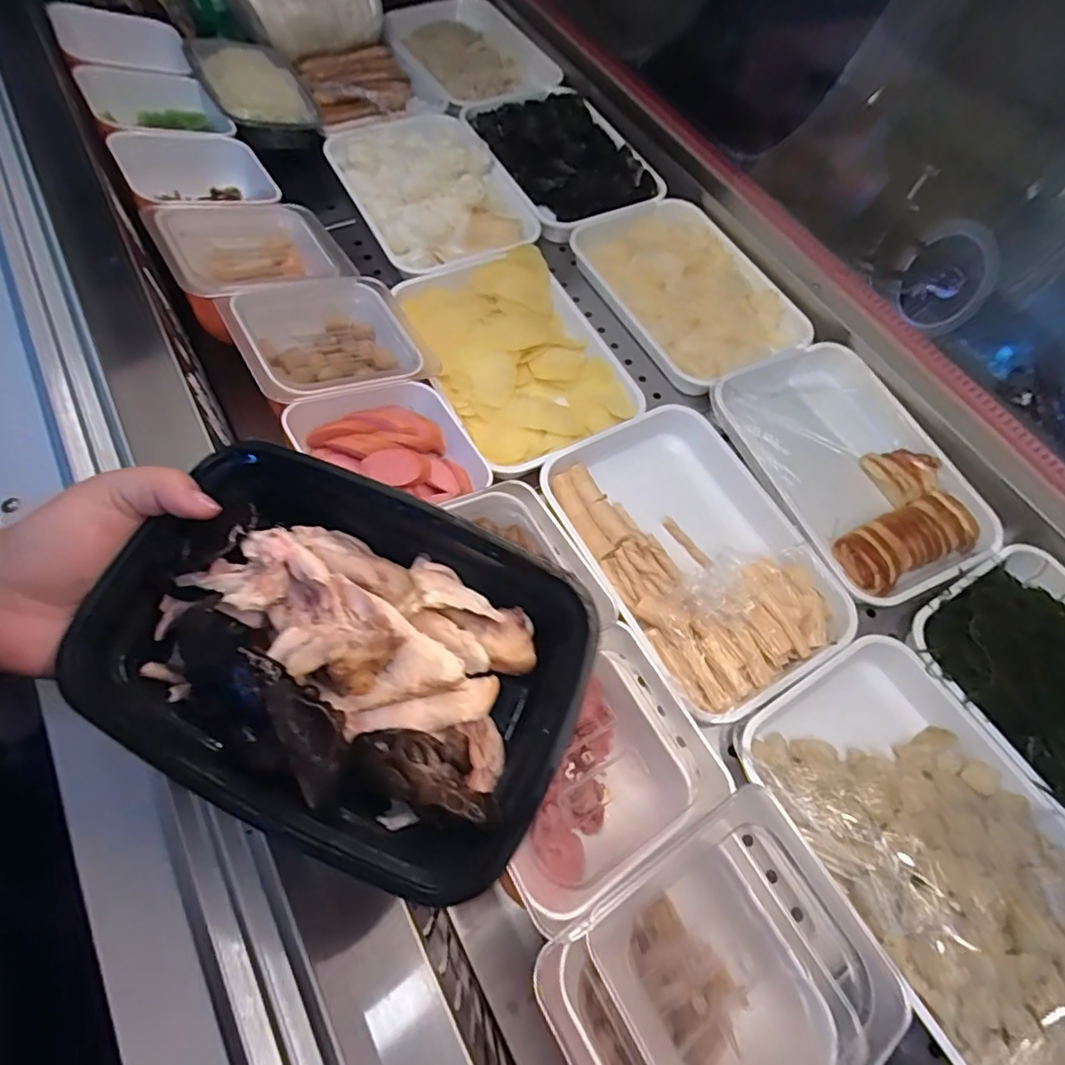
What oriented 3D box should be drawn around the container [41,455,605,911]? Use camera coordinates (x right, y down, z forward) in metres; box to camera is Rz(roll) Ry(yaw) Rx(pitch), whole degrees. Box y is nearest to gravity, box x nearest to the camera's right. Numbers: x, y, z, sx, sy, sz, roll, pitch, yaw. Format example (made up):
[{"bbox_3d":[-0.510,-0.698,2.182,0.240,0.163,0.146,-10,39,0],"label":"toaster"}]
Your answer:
[{"bbox_3d":[-0.082,0.050,0.251,0.203,0.041,0.143,21,65,7],"label":"container"}]

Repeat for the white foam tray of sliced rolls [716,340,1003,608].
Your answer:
[{"bbox_3d":[0.338,-0.072,0.626,0.207,0.040,0.294,-23,67,-17],"label":"white foam tray of sliced rolls"}]

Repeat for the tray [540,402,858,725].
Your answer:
[{"bbox_3d":[0.157,0.012,0.554,0.212,0.036,0.289,-20,67,-16],"label":"tray"}]

